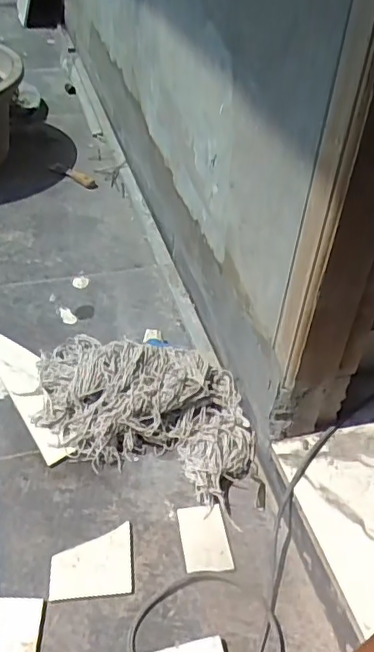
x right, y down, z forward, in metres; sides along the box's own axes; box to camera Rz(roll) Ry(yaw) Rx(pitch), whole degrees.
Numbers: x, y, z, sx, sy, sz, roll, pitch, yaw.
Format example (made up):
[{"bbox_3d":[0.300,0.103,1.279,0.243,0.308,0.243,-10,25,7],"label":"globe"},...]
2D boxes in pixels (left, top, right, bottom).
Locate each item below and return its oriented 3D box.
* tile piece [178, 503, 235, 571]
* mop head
[{"bbox_3d":[0.023,0.271,0.738,0.059,0.011,0.091,-3,41,-9],"label":"tile piece"},{"bbox_3d":[-0.071,0.113,0.856,0.351,0.094,0.207,17,42,13],"label":"mop head"}]

